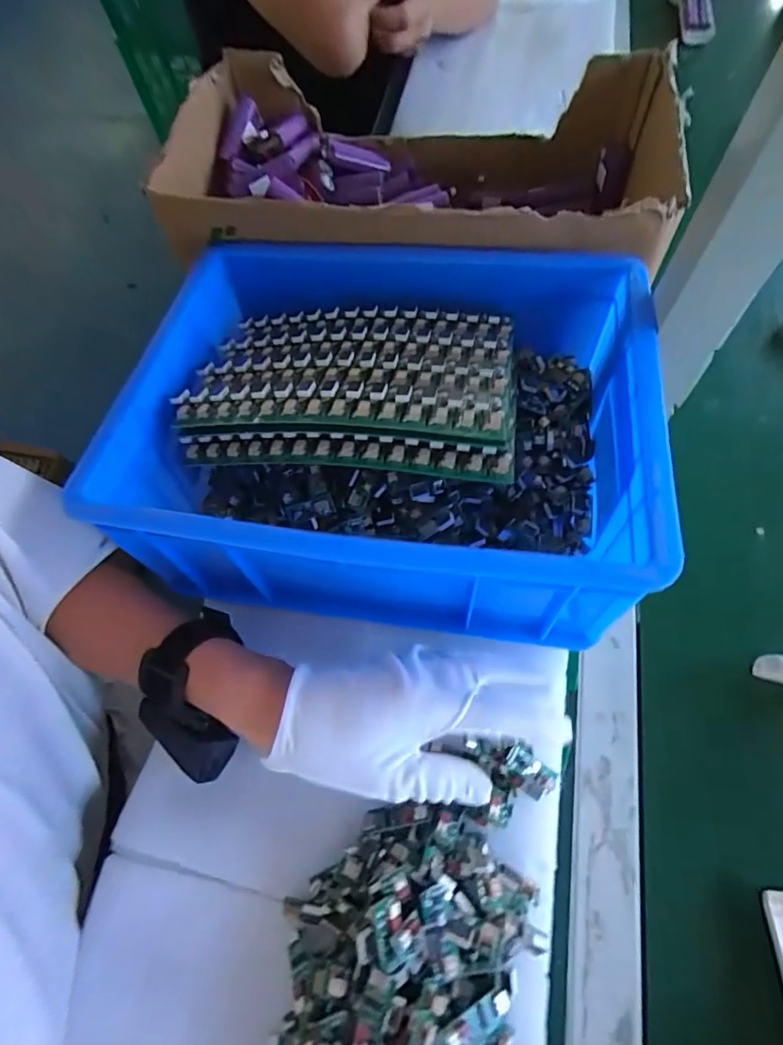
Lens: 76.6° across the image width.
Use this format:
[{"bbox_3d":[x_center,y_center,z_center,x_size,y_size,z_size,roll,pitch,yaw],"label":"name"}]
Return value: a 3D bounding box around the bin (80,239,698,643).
[{"bbox_3d":[-0.003,-0.073,0.362,0.332,0.122,0.265,7,67,7],"label":"bin"}]

